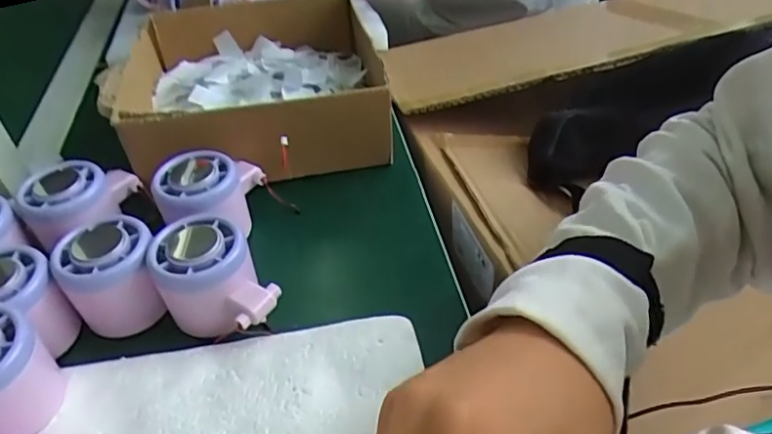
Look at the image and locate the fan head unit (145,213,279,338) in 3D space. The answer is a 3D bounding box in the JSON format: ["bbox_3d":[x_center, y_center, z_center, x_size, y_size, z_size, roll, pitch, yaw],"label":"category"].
[{"bbox_3d":[-0.103,0.038,0.338,0.055,0.049,0.071,-26,46,-24],"label":"fan head unit"}]

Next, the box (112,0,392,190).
[{"bbox_3d":[-0.110,-0.111,0.498,0.197,0.079,0.196,-9,41,-7],"label":"box"}]

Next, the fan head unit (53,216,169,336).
[{"bbox_3d":[-0.164,0.034,0.346,0.051,0.050,0.054,-19,43,-17],"label":"fan head unit"}]

